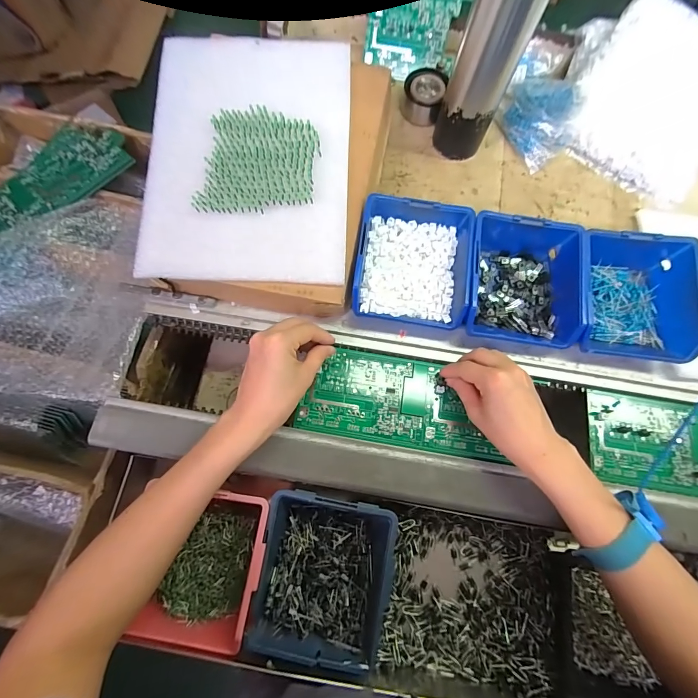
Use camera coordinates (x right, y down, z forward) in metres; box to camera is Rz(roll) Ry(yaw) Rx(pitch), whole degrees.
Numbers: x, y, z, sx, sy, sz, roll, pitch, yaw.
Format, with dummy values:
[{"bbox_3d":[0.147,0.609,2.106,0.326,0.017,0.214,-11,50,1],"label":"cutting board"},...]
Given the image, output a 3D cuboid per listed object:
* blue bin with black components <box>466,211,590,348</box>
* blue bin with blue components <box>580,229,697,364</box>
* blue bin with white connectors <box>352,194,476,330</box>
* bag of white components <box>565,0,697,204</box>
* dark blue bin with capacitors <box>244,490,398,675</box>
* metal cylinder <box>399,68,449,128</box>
[{"bbox_3d":[0.187,-0.073,0.392,0.119,0.062,0.126,8,73,1],"label":"blue bin with black components"},{"bbox_3d":[0.305,-0.058,0.392,0.119,0.065,0.133,4,73,-1],"label":"blue bin with blue components"},{"bbox_3d":[0.069,-0.092,0.386,0.116,0.045,0.125,7,73,0],"label":"blue bin with white connectors"},{"bbox_3d":[0.397,-0.314,0.452,0.204,0.029,0.199,33,101,-6],"label":"bag of white components"},{"bbox_3d":[-0.023,0.215,0.345,0.119,0.061,0.137,9,73,1],"label":"dark blue bin with capacitors"},{"bbox_3d":[0.097,-0.332,0.470,0.051,0.046,0.048,1,73,-2],"label":"metal cylinder"}]

